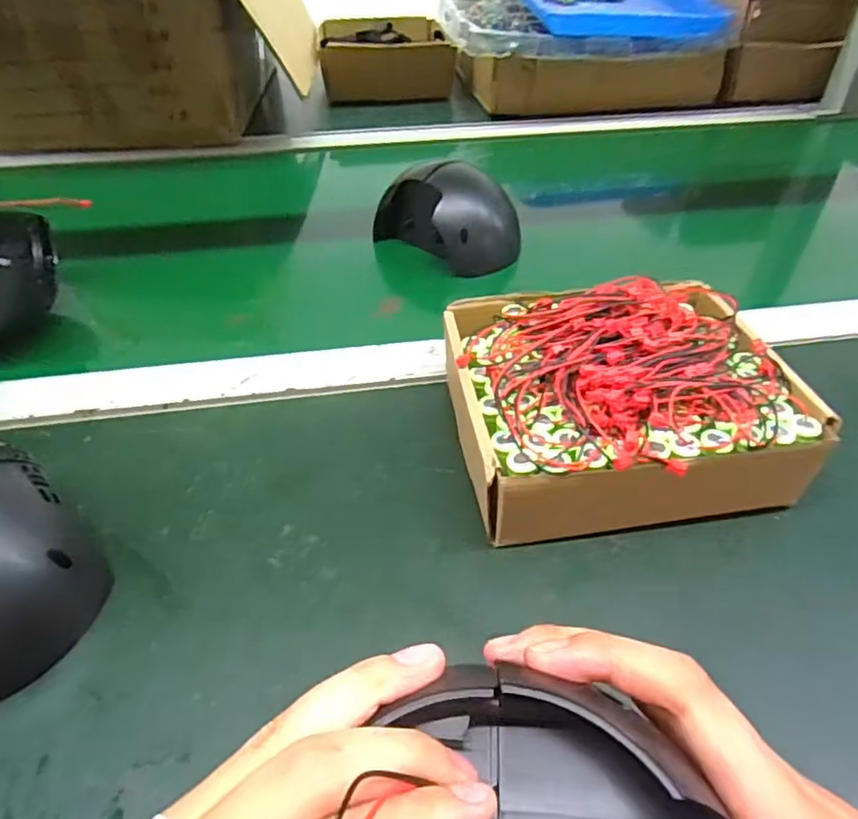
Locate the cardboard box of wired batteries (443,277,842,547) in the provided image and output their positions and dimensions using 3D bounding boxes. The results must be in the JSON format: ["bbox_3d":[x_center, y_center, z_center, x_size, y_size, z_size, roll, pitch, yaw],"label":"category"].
[{"bbox_3d":[0.098,-0.003,0.321,0.172,0.070,0.160,-5,43,-4],"label":"cardboard box of wired batteries"}]

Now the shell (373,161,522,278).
[{"bbox_3d":[0.020,-0.166,0.506,0.081,0.064,0.104,-34,52,-30],"label":"shell"}]

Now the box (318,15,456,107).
[{"bbox_3d":[-0.071,-0.525,0.891,0.182,0.076,0.226,-7,43,-6],"label":"box"}]

